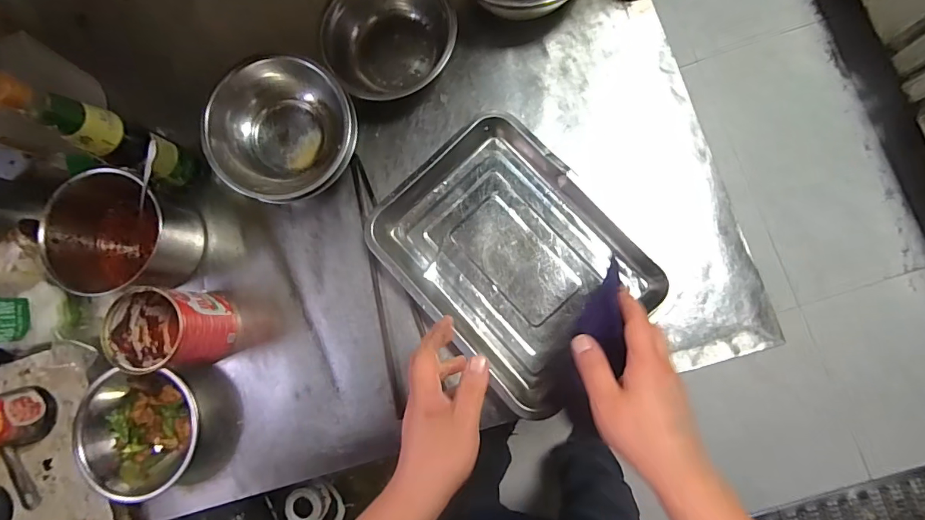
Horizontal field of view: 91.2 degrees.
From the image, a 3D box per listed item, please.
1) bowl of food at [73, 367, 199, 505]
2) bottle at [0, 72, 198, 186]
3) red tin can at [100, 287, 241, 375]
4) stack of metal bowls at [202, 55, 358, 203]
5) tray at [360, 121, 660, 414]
[{"bbox_3d":[-0.420,0.225,0.610,0.159,0.076,0.163,-1,83,5],"label":"bowl of food"},{"bbox_3d":[-0.400,-0.137,0.534,0.062,0.240,0.057,24,86,7],"label":"bottle"},{"bbox_3d":[-0.371,0.090,0.592,0.104,0.123,0.096,-1,83,5],"label":"red tin can"},{"bbox_3d":[-0.232,-0.162,0.606,0.182,0.105,0.166,2,83,5],"label":"stack of metal bowls"},{"bbox_3d":[0.063,-0.007,0.590,0.253,0.049,0.326,-43,81,-1],"label":"tray"}]

